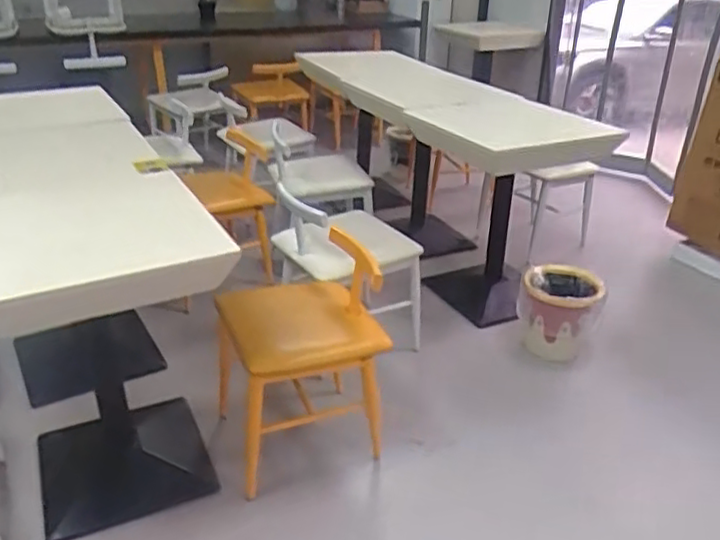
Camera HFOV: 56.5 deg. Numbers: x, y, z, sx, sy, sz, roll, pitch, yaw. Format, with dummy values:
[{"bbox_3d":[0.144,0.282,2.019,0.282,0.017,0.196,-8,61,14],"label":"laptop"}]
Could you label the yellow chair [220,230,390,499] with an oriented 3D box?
[{"bbox_3d":[-0.181,0.240,1.944,0.479,0.576,0.512,-5,28,-11],"label":"yellow chair"}]

